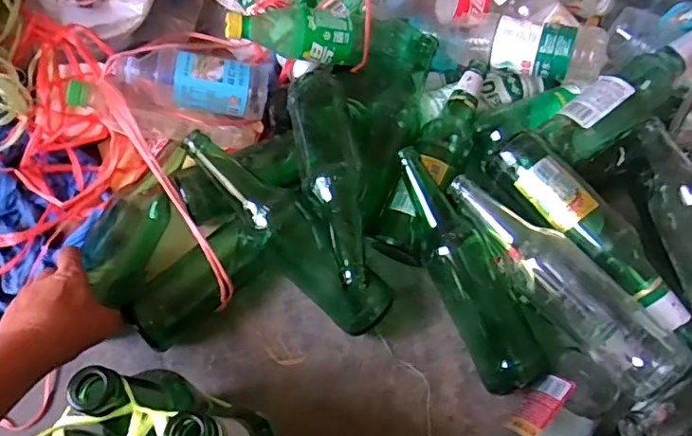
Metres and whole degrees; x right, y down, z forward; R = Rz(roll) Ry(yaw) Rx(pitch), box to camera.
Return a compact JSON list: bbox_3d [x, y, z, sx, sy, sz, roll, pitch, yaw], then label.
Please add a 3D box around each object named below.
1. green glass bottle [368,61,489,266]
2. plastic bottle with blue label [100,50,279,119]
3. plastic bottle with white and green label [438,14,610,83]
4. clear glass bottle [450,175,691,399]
[{"bbox_3d":[0.104,-0.073,0.621,0.072,0.063,0.264,22,65,9],"label":"green glass bottle"},{"bbox_3d":[-0.184,-0.168,0.631,0.188,0.056,0.071,6,63,-13],"label":"plastic bottle with blue label"},{"bbox_3d":[0.211,-0.214,0.643,0.196,0.063,0.071,17,63,21],"label":"plastic bottle with white and green label"},{"bbox_3d":[0.206,0.058,0.527,0.071,0.057,0.267,-38,71,-18],"label":"clear glass bottle"}]

